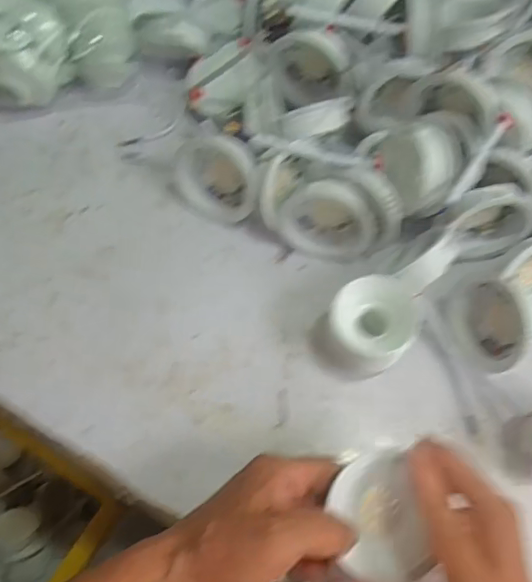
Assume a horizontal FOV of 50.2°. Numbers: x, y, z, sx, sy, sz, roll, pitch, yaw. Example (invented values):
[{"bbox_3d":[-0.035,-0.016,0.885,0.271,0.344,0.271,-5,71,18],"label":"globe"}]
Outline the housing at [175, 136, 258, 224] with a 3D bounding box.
[{"bbox_3d":[-0.038,-0.087,0.449,0.027,0.069,0.071,-43,116,-39],"label":"housing"}]

